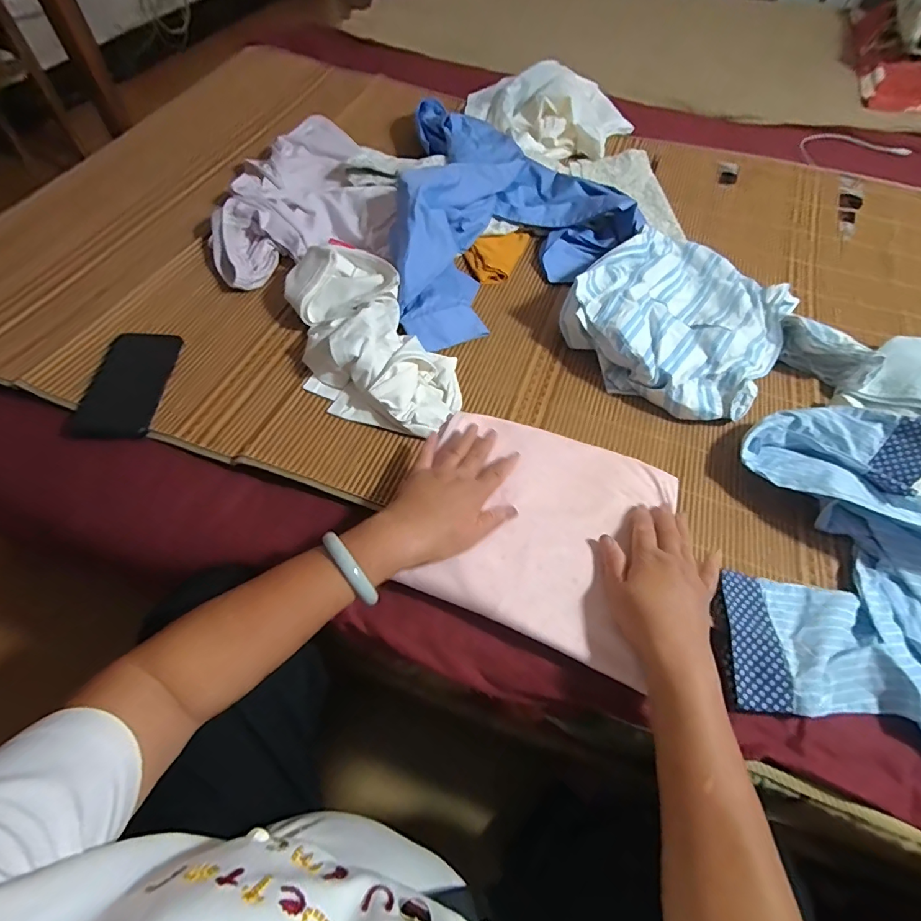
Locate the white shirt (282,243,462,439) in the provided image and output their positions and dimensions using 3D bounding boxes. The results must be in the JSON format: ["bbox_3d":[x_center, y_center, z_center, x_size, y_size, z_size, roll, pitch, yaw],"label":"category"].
[{"bbox_3d":[-0.122,-0.156,0.593,0.166,0.068,0.323,-30,65,-21],"label":"white shirt"}]

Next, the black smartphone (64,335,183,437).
[{"bbox_3d":[-0.406,-0.095,0.564,0.093,0.012,0.160,1,58,-4],"label":"black smartphone"}]

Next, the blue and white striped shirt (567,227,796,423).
[{"bbox_3d":[0.322,-0.213,0.664,0.261,0.079,0.319,35,62,16],"label":"blue and white striped shirt"}]

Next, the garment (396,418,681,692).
[{"bbox_3d":[0.085,0.058,0.496,0.259,0.029,0.248,22,59,9],"label":"garment"}]

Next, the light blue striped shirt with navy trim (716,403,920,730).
[{"bbox_3d":[0.465,0.111,0.454,0.362,0.100,0.380,23,60,11],"label":"light blue striped shirt with navy trim"}]

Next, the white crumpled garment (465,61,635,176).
[{"bbox_3d":[0.180,-0.734,0.961,0.294,0.077,0.308,-22,63,-17],"label":"white crumpled garment"}]

